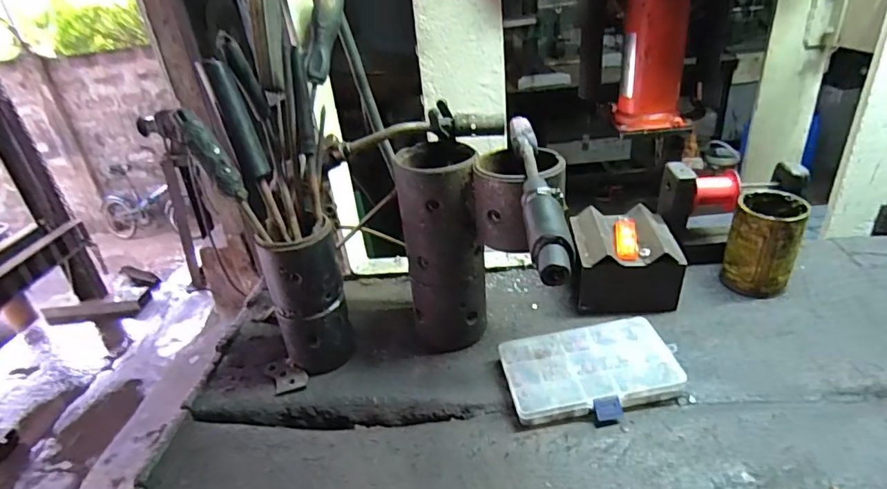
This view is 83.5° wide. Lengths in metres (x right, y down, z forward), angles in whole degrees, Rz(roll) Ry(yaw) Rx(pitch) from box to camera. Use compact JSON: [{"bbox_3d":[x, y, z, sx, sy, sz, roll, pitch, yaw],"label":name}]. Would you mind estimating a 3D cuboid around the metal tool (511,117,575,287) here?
[{"bbox_3d":[0.079,-0.054,0.423,0.029,0.030,0.256,-4,30,6],"label":"metal tool"}]

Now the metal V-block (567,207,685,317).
[{"bbox_3d":[0.234,0.021,0.644,0.121,0.096,0.109,-2,30,8],"label":"metal V-block"}]

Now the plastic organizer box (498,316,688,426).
[{"bbox_3d":[0.156,0.137,0.532,0.173,0.029,0.115,-9,30,-4],"label":"plastic organizer box"}]

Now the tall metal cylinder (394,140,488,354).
[{"bbox_3d":[0.002,0.009,0.577,0.085,0.234,0.086,-5,30,3],"label":"tall metal cylinder"}]

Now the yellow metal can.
[{"bbox_3d":[0.403,0.000,0.626,0.073,0.117,0.069,17,38,36],"label":"yellow metal can"}]

